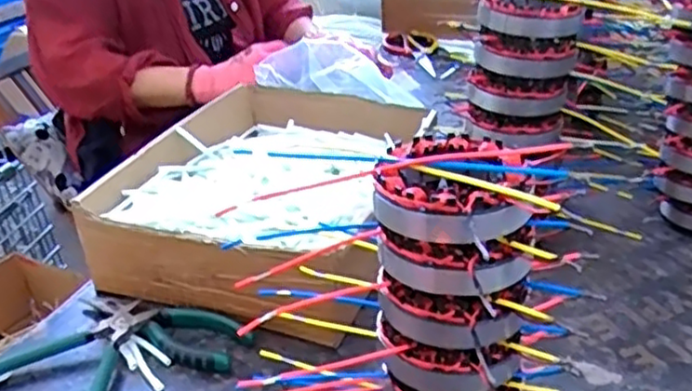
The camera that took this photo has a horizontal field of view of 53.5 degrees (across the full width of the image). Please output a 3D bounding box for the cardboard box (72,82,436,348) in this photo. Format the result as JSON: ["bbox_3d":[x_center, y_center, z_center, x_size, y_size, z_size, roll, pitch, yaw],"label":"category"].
[{"bbox_3d":[-0.074,-0.003,0.671,0.240,0.096,0.330,6,29,14],"label":"cardboard box"}]

